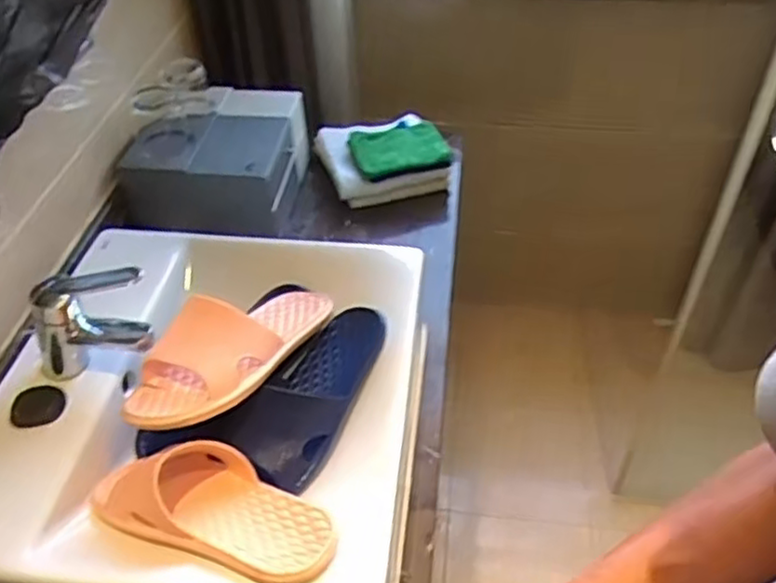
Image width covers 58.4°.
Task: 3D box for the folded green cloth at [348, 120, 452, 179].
[{"bbox_3d":[0.015,-0.232,1.118,0.150,0.033,0.108,-14,45,-13],"label":"folded green cloth"}]

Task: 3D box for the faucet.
[{"bbox_3d":[-0.300,0.032,0.704,0.119,0.103,0.053,-5,44,-3],"label":"faucet"}]

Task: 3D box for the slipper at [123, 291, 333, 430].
[{"bbox_3d":[-0.148,0.051,0.697,0.095,0.084,0.256,28,51,27],"label":"slipper"}]

